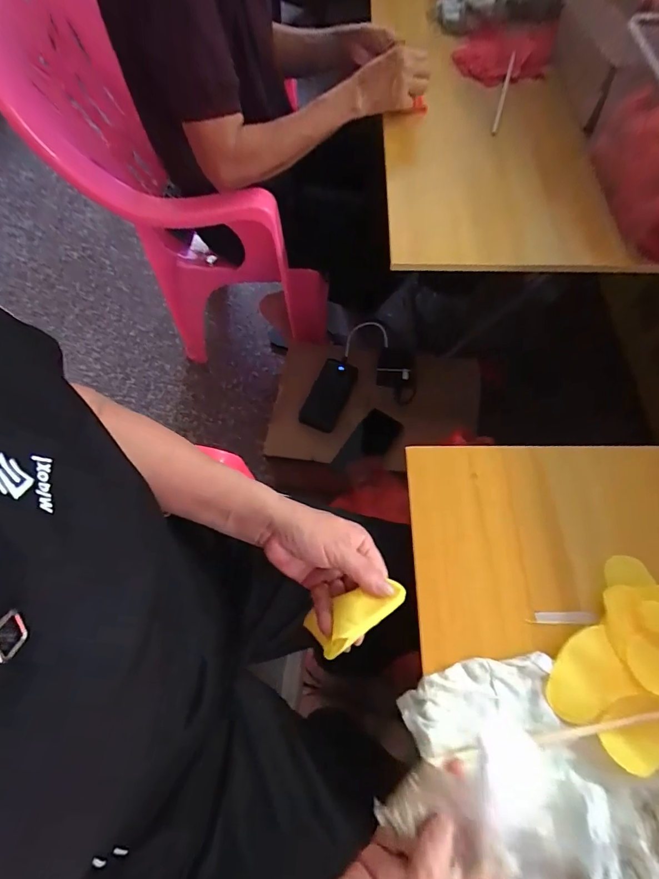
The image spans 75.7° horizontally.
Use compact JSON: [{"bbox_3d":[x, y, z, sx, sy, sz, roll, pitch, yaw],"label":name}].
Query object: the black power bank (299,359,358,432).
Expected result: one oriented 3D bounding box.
[{"bbox_3d":[0.000,-0.093,0.862,0.074,0.012,0.160,20,67,10],"label":"black power bank"}]

